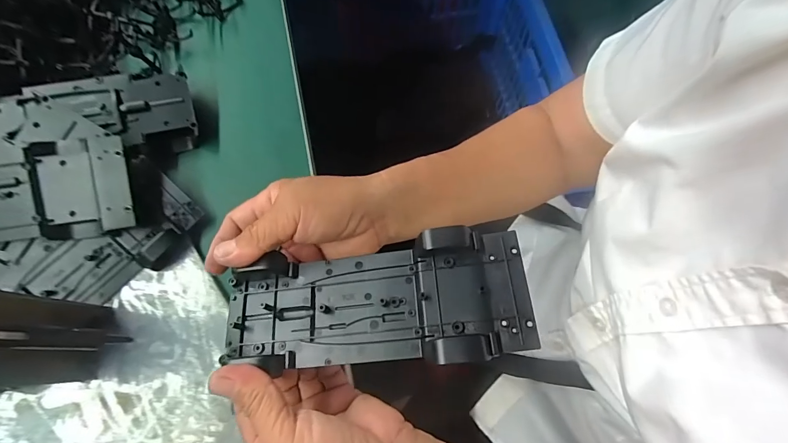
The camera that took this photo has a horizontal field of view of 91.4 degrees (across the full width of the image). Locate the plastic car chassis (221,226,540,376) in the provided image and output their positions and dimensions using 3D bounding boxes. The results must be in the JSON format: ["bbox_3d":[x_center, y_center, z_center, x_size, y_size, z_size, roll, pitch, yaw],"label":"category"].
[{"bbox_3d":[-0.016,0.049,0.239,0.191,0.021,0.072,-7,71,10],"label":"plastic car chassis"}]

